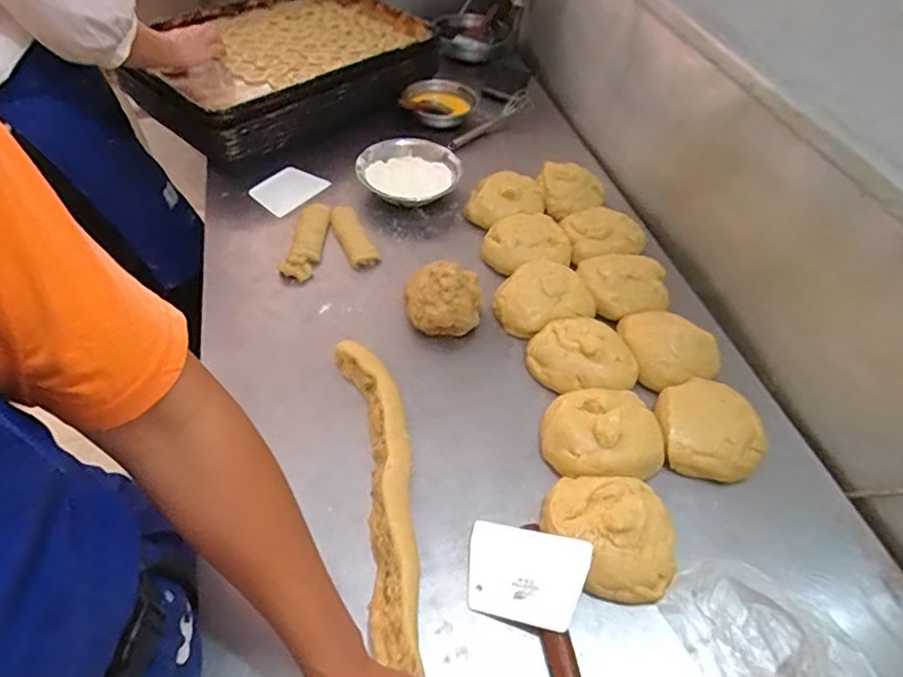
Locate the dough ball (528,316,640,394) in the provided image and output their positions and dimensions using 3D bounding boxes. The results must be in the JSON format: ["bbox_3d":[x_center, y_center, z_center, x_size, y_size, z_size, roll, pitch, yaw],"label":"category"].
[{"bbox_3d":[0.184,0.023,0.786,0.140,0.053,0.125,-10,52,-13],"label":"dough ball"}]

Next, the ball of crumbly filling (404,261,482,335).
[{"bbox_3d":[-0.013,-0.056,0.834,0.114,0.084,0.101,7,50,1],"label":"ball of crumbly filling"}]

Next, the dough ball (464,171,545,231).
[{"bbox_3d":[0.094,-0.253,1.014,0.142,0.051,0.123,-21,55,-21],"label":"dough ball"}]

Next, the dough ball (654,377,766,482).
[{"bbox_3d":[0.338,0.120,0.735,0.129,0.065,0.133,2,50,-3],"label":"dough ball"}]

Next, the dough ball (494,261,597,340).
[{"bbox_3d":[0.140,-0.065,0.862,0.145,0.049,0.125,-11,52,-14],"label":"dough ball"}]

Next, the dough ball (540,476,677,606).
[{"bbox_3d":[0.178,0.218,0.621,0.143,0.046,0.130,2,50,-3],"label":"dough ball"}]

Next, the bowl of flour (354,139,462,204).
[{"bbox_3d":[-0.077,-0.309,1.040,0.170,0.068,0.164,2,50,-3],"label":"bowl of flour"}]

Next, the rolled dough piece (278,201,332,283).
[{"bbox_3d":[-0.247,-0.168,0.944,0.057,0.038,0.180,5,50,-1],"label":"rolled dough piece"}]

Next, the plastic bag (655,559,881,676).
[{"bbox_3d":[0.338,0.325,0.547,0.138,0.069,0.234,-21,55,-21],"label":"plastic bag"}]

